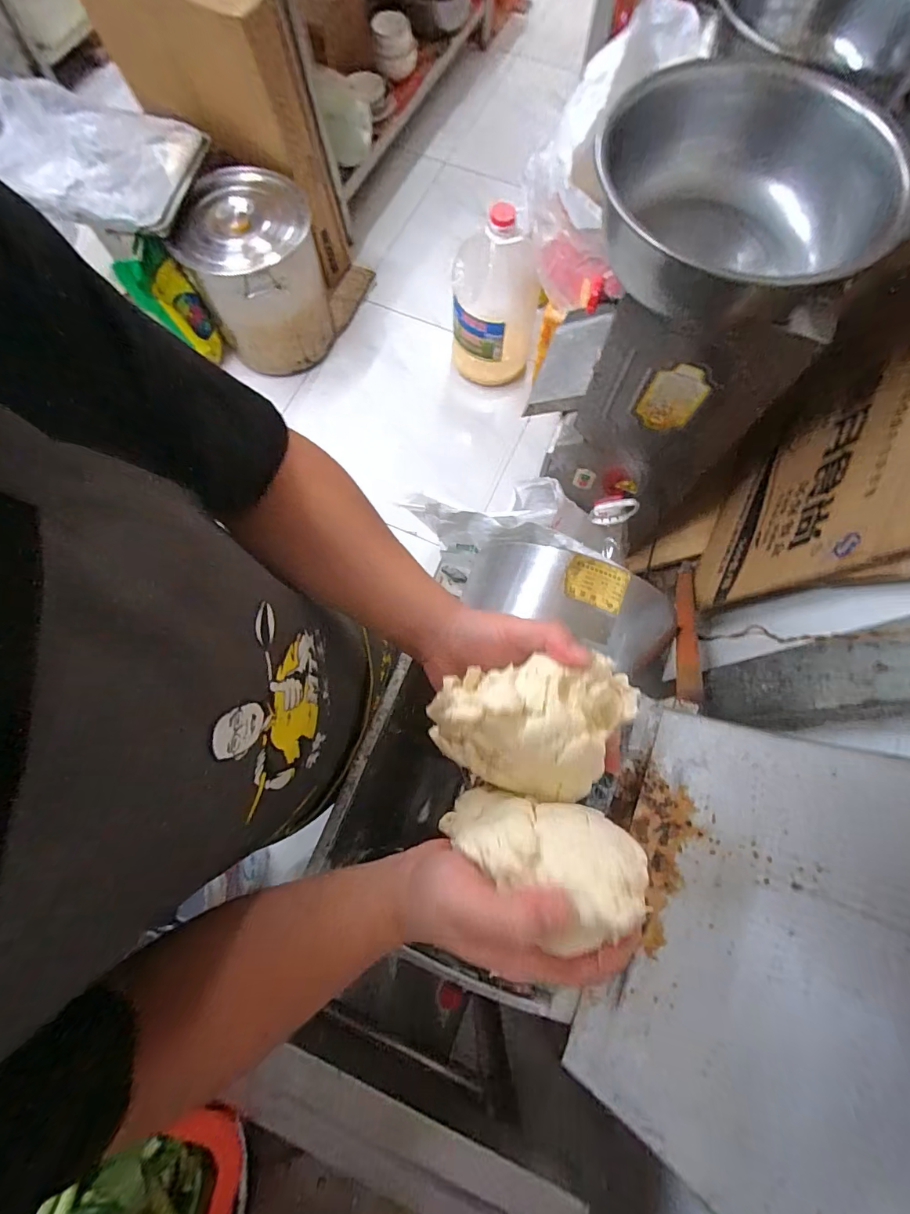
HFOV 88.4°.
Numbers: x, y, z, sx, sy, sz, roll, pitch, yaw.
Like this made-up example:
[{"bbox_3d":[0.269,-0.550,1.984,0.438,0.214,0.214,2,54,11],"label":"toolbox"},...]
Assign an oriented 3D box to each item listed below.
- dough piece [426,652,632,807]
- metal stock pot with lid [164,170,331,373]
[{"bbox_3d":[0.054,0.083,0.315,0.138,0.073,0.088,0,74,-1],"label":"dough piece"},{"bbox_3d":[-0.603,-1.024,1.489,0.387,0.416,0.334,-23,76,-7],"label":"metal stock pot with lid"}]

